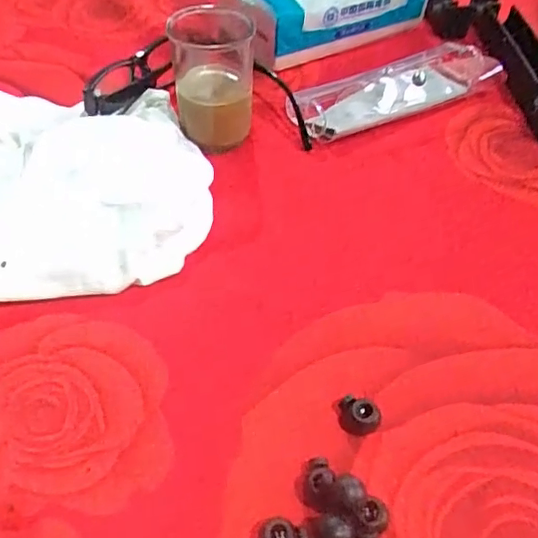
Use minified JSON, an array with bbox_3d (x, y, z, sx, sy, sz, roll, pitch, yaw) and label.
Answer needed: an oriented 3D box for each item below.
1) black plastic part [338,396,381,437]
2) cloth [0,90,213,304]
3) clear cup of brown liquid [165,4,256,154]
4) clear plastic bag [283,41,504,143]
[{"bbox_3d":[0.041,0.067,0.261,0.019,0.011,0.014,18,52,14],"label":"black plastic part"},{"bbox_3d":[-0.156,-0.052,0.339,0.238,0.040,0.170,1,49,0],"label":"cloth"},{"bbox_3d":[-0.036,-0.122,0.374,0.050,0.079,0.055,0,49,0],"label":"clear cup of brown liquid"},{"bbox_3d":[0.095,-0.134,0.425,0.161,0.021,0.050,-21,53,-18],"label":"clear plastic bag"}]

